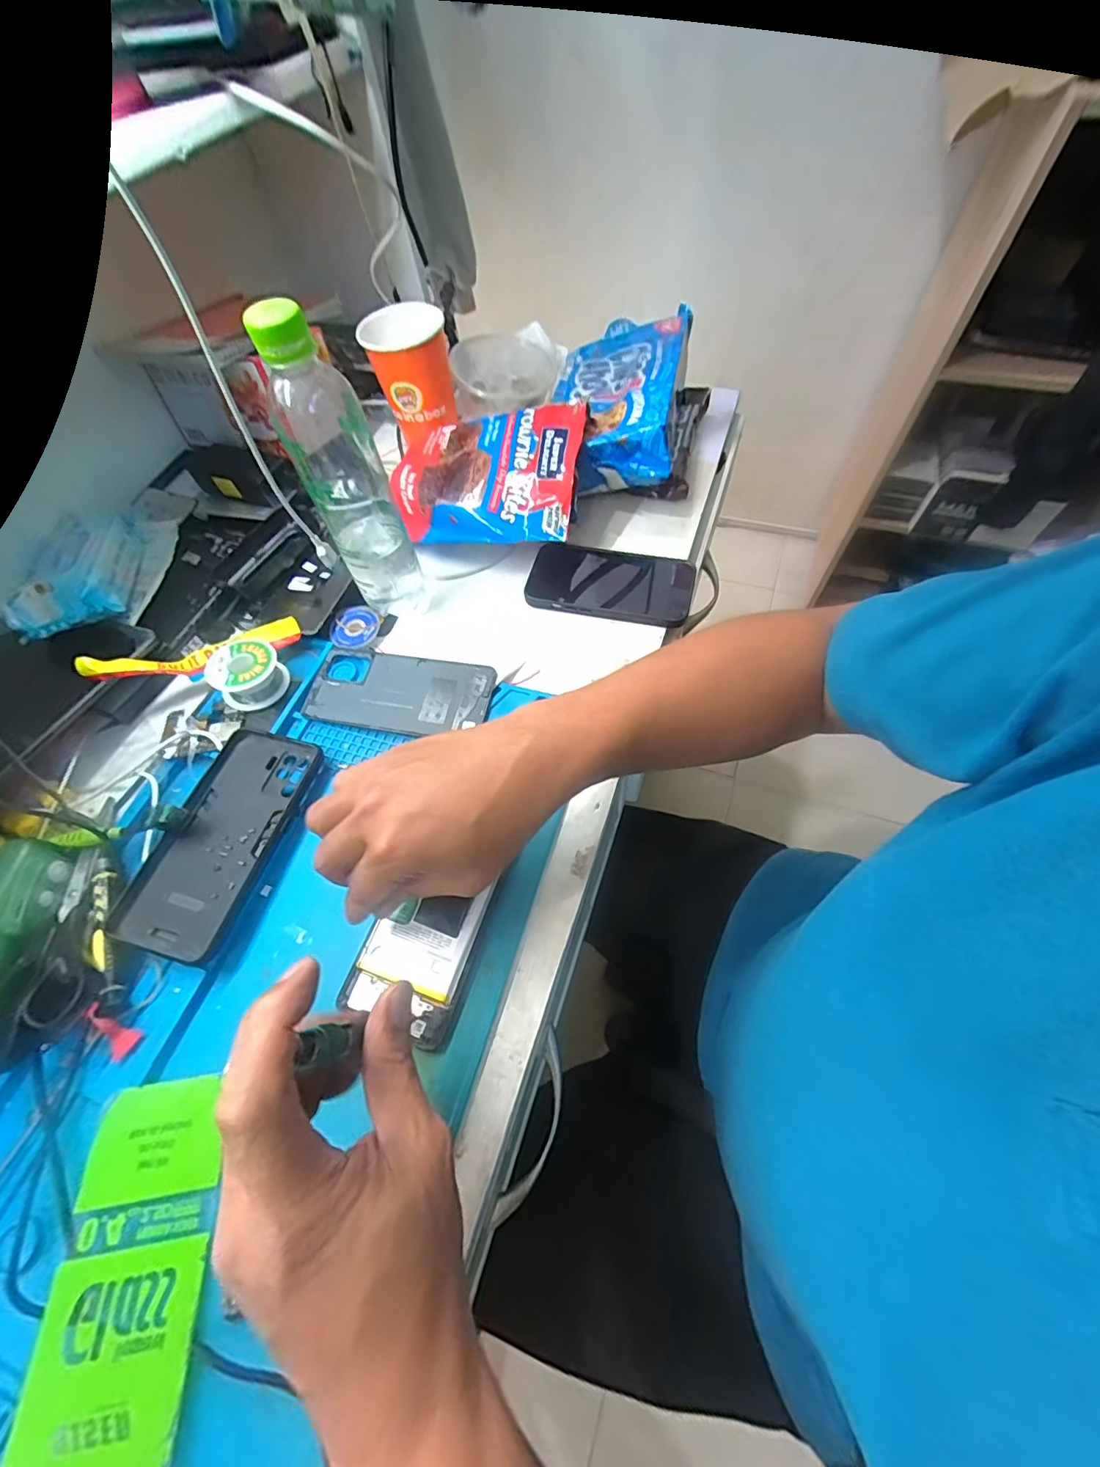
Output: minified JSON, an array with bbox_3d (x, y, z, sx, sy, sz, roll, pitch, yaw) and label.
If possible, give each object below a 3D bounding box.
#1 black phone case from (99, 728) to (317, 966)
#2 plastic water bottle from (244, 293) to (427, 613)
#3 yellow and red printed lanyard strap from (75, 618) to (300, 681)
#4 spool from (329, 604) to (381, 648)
[{"bbox_3d":[-0.235,0.072,0.366,0.076,0.018,0.159,13,63,11],"label":"black phone case"},{"bbox_3d":[-0.156,-0.193,0.380,0.061,0.209,0.070,-24,62,-9],"label":"plastic water bottle"},{"bbox_3d":[-0.297,-0.072,0.428,0.159,0.043,0.029,-18,61,-6],"label":"yellow and red printed lanyard strap"},{"bbox_3d":[-0.178,-0.097,0.462,0.041,0.007,0.045,-2,61,3],"label":"spool"}]

